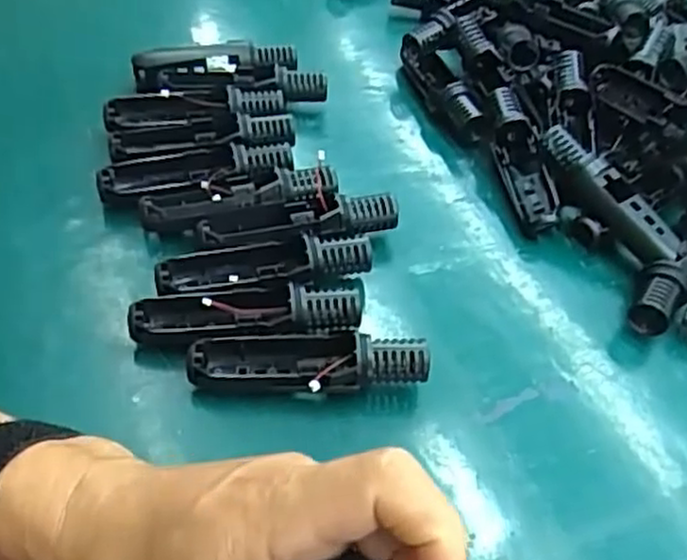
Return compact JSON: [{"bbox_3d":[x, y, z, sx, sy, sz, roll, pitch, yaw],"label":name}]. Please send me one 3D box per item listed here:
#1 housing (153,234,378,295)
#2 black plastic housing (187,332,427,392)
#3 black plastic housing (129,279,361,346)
[{"bbox_3d":[-0.044,-0.005,0.419,0.119,0.027,0.032,-3,48,-10],"label":"housing"},{"bbox_3d":[-0.018,0.043,0.381,0.120,0.029,0.029,3,47,-4],"label":"black plastic housing"},{"bbox_3d":[-0.051,0.018,0.396,0.122,0.030,0.032,-3,48,-10],"label":"black plastic housing"}]

